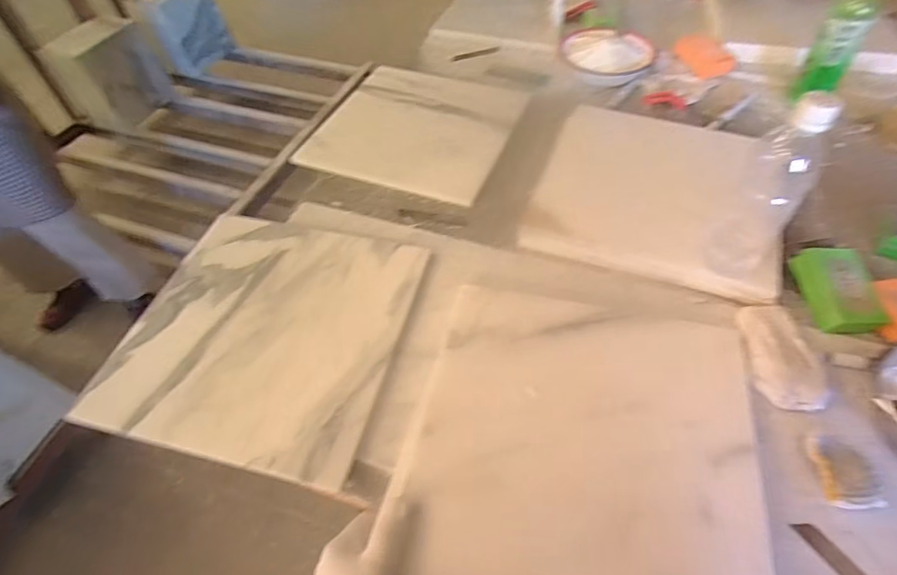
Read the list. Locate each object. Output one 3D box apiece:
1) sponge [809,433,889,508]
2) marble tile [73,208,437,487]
[{"bbox_3d":[0.351,0.163,0.430,0.040,0.019,0.060,-2,54,2],"label":"sponge"},{"bbox_3d":[-0.199,0.043,0.548,0.290,0.012,0.296,11,54,8],"label":"marble tile"}]

